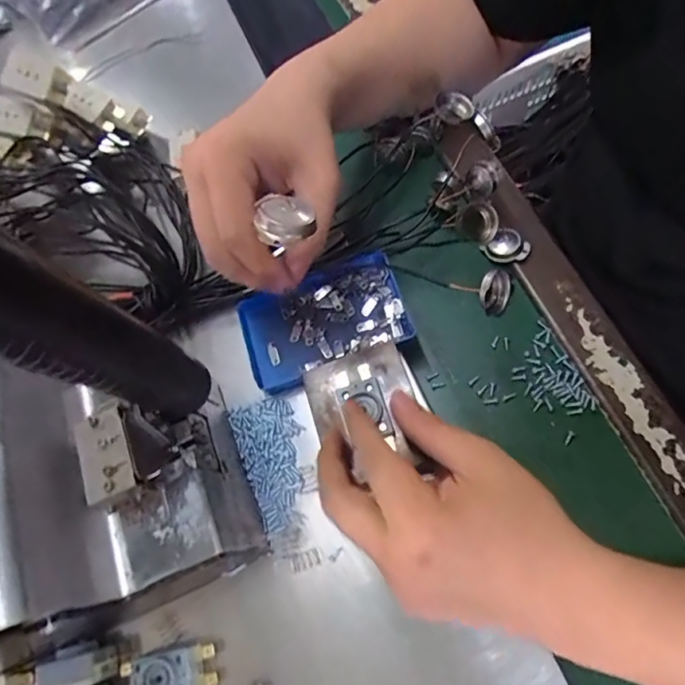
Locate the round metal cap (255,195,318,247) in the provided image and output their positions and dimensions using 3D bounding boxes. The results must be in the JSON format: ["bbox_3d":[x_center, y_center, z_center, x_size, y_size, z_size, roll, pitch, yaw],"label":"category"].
[{"bbox_3d":[-0.024,-0.051,0.203,0.020,0.007,0.018,-19,67,-5],"label":"round metal cap"}]

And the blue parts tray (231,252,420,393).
[{"bbox_3d":[-0.014,-0.016,0.357,0.113,0.029,0.072,-23,68,1],"label":"blue parts tray"}]

